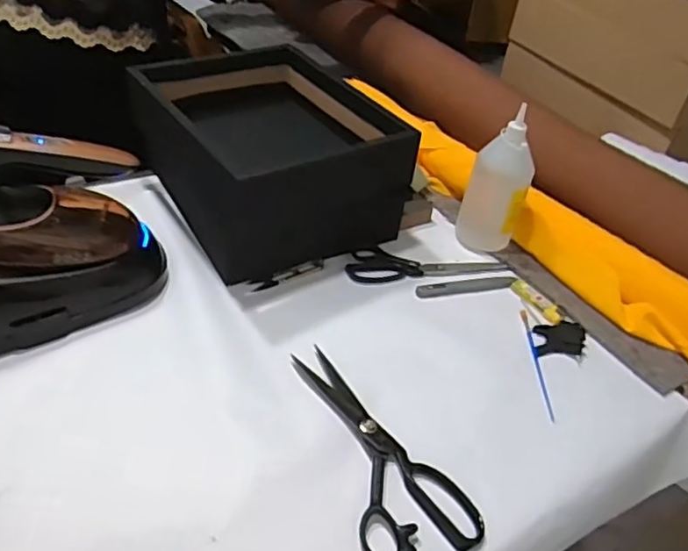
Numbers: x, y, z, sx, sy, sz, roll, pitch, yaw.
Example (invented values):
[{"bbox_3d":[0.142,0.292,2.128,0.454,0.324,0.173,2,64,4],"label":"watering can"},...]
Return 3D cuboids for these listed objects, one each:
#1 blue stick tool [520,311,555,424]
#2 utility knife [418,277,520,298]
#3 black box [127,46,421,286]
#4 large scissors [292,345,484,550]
[{"bbox_3d":[0.220,0.098,0.715,0.009,0.004,0.163,4,41,-2],"label":"blue stick tool"},{"bbox_3d":[0.155,0.014,0.800,0.134,0.006,0.022,-5,42,-15],"label":"utility knife"},{"bbox_3d":[-0.098,-0.161,0.838,0.242,0.155,0.285,-19,47,-29],"label":"black box"},{"bbox_3d":[0.029,0.158,0.601,0.101,0.011,0.240,-12,44,-22],"label":"large scissors"}]

